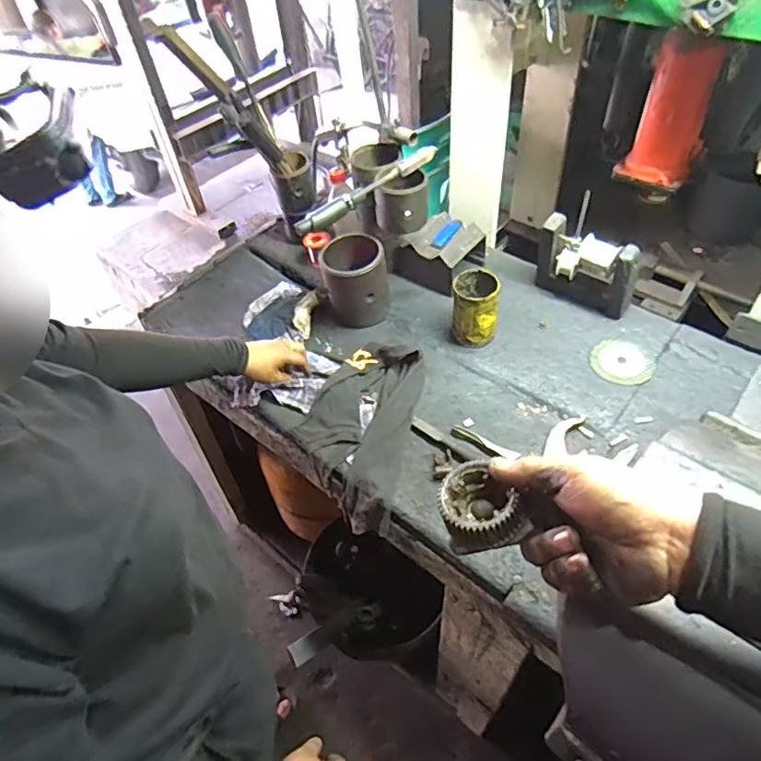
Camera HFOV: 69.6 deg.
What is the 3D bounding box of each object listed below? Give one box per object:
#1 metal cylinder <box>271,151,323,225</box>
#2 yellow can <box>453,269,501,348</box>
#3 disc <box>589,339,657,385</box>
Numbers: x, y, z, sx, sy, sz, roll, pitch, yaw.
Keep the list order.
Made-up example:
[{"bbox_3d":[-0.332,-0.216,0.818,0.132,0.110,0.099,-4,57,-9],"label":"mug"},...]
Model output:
[{"bbox_3d":[-0.171,-0.389,1.108,0.079,0.107,0.077,-15,50,-7],"label":"metal cylinder"},{"bbox_3d":[0.162,-0.120,0.934,0.078,0.111,0.076,1,50,6],"label":"yellow can"},{"bbox_3d":[0.398,-0.032,0.902,0.100,0.006,0.094,-3,49,3],"label":"disc"}]

